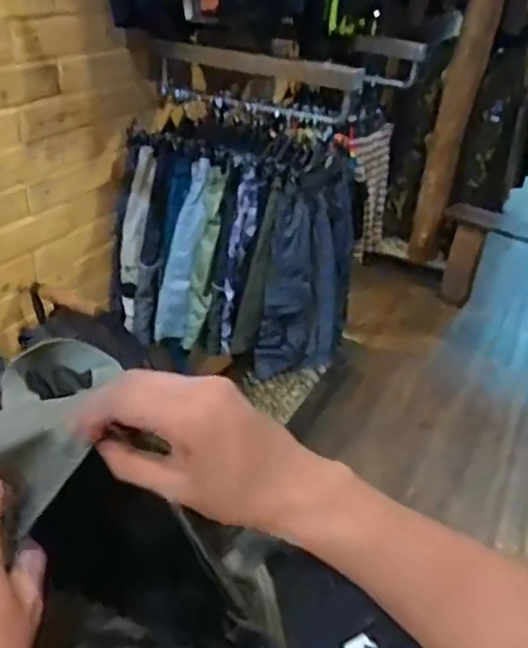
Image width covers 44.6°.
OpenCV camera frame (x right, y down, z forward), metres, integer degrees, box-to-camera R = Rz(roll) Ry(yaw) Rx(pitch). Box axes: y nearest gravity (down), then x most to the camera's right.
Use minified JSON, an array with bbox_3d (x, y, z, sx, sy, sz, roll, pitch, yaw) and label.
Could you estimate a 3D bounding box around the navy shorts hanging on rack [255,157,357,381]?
[{"bbox_3d":[0.133,-0.146,1.609,0.168,0.468,0.418,14,32,12],"label":"navy shorts hanging on rack"}]

